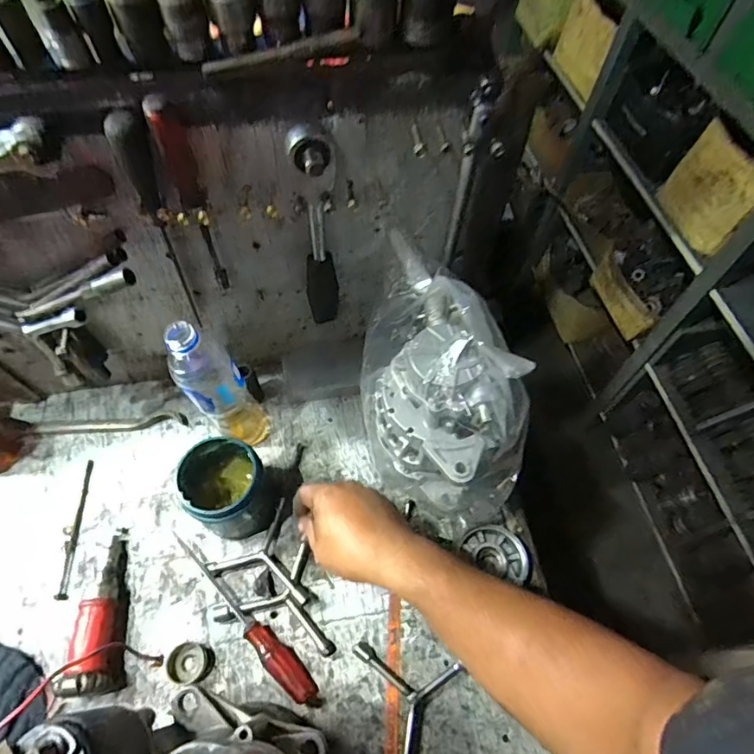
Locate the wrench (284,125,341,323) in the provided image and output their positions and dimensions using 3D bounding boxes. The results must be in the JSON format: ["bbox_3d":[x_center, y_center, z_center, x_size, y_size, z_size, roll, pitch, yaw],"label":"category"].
[{"bbox_3d":[-0.055,-0.131,0.494,0.043,0.234,0.044,-4,59,-4],"label":"wrench"}]

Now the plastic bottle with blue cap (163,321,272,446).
[{"bbox_3d":[-0.176,0.018,0.563,0.076,0.214,0.053,-20,61,-13],"label":"plastic bottle with blue cap"}]

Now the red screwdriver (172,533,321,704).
[{"bbox_3d":[-0.148,0.259,0.532,0.234,0.022,0.027,37,64,19],"label":"red screwdriver"}]

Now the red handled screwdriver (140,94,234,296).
[{"bbox_3d":[-0.158,-0.147,0.435,0.021,0.207,0.027,-17,61,-12],"label":"red handled screwdriver"}]

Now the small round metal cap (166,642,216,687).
[{"bbox_3d":[-0.193,0.295,0.510,0.044,0.022,0.037,-8,59,-7],"label":"small round metal cap"}]

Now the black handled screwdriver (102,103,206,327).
[{"bbox_3d":[-0.192,-0.128,0.459,0.025,0.246,0.033,-26,63,-16],"label":"black handled screwdriver"}]

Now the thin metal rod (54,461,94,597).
[{"bbox_3d":[-0.360,0.178,0.589,0.014,0.004,0.162,-4,59,-4],"label":"thin metal rod"}]

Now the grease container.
[{"bbox_3d":[-0.170,0.127,0.566,0.091,0.099,0.096,-27,63,-17],"label":"grease container"}]

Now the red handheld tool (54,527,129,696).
[{"bbox_3d":[-0.294,0.251,0.534,0.043,0.052,0.169,-5,46,-5],"label":"red handheld tool"}]

